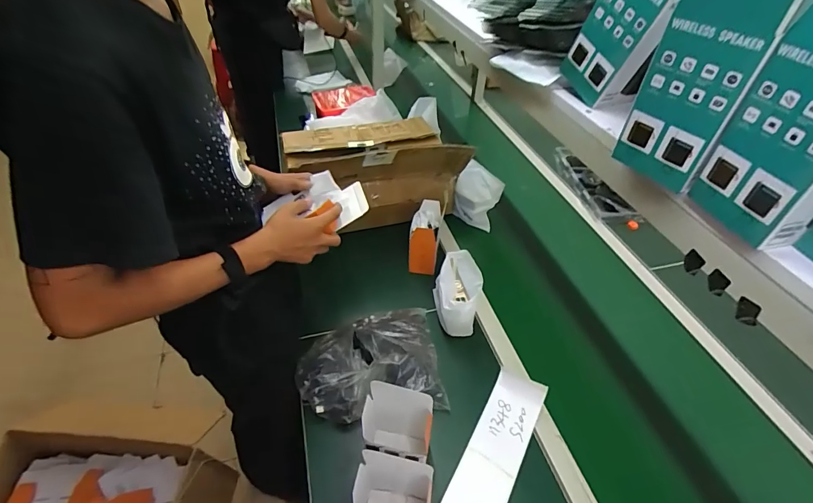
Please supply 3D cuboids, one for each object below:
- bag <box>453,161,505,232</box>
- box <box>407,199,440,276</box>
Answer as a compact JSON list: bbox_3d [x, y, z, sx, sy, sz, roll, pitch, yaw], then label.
[{"bbox_3d":[0.193,-0.150,1.110,0.057,0.164,0.116,-30,51,-29],"label":"bag"},{"bbox_3d":[0.042,-0.019,0.990,0.070,0.176,0.107,6,43,4],"label":"box"}]

